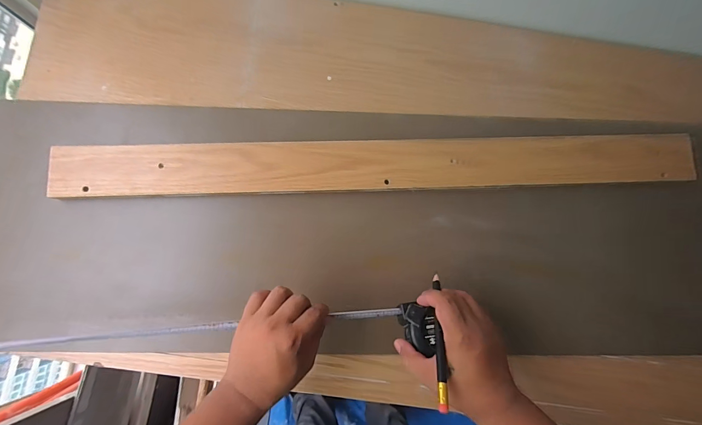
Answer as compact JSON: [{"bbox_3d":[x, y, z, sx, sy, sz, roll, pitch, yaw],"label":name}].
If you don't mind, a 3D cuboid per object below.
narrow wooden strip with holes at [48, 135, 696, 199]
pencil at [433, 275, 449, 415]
[{"bbox_3d":[0.047,-0.069,0.475,0.904,0.017,0.070,-2,90,-3],"label":"narrow wooden strip with holes"},{"bbox_3d":[0.097,0.133,0.354,0.010,0.012,0.149,10,48,0],"label":"pencil"}]

